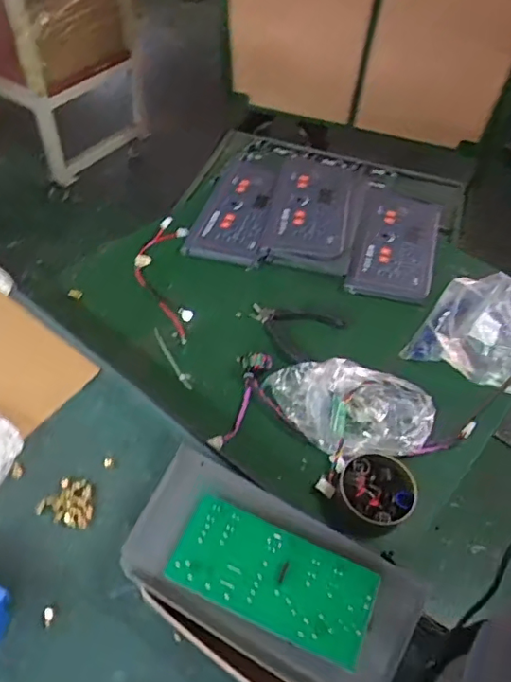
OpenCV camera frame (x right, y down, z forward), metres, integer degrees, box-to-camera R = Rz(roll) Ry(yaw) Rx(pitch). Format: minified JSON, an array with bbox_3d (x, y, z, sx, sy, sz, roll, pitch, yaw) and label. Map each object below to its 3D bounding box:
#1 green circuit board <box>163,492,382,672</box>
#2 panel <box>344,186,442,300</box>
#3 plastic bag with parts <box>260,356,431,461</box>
[{"bbox_3d":[0.016,0.229,0.531,0.195,0.009,0.093,21,52,12],"label":"green circuit board"},{"bbox_3d":[0.267,-0.187,1.014,0.141,0.030,0.273,17,58,7],"label":"panel"},{"bbox_3d":[0.137,0.091,0.783,0.236,0.038,0.155,3,51,-2],"label":"plastic bag with parts"}]

